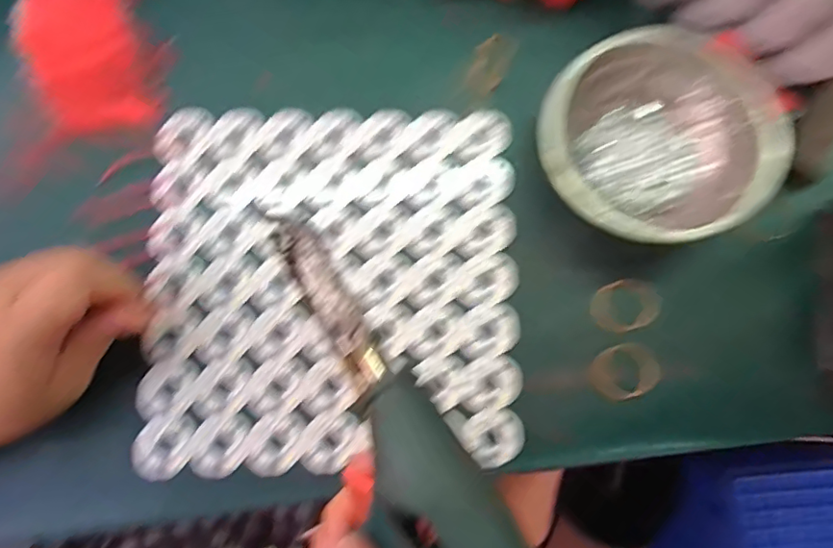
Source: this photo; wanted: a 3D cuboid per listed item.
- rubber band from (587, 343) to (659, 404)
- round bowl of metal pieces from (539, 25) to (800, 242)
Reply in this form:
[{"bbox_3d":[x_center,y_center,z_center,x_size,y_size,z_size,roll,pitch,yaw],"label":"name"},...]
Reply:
[{"bbox_3d":[0.124,0.059,0.334,0.039,0.004,0.032,-23,81,-5],"label":"rubber band"},{"bbox_3d":[0.148,-0.081,0.338,0.149,0.040,0.123,-9,80,-3],"label":"round bowl of metal pieces"}]

